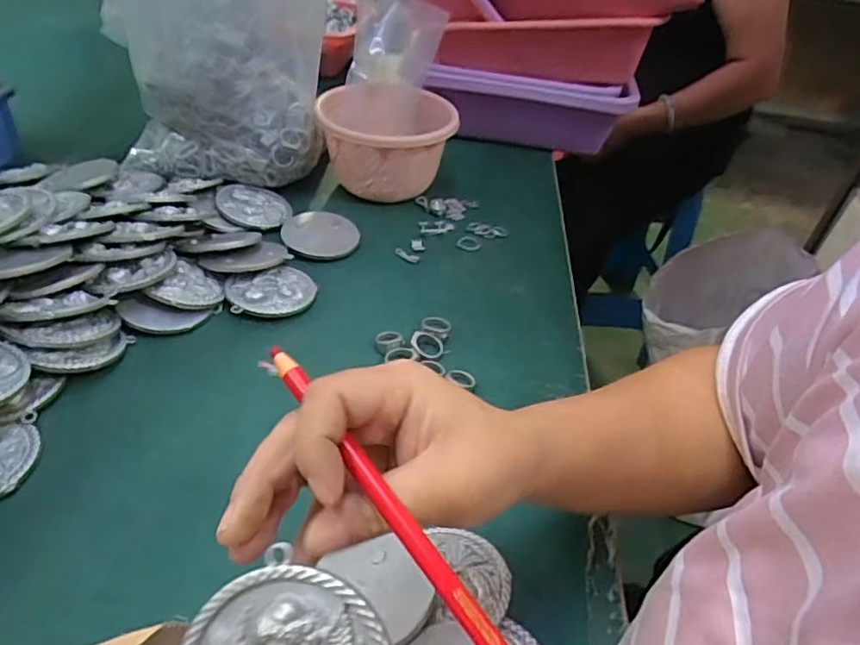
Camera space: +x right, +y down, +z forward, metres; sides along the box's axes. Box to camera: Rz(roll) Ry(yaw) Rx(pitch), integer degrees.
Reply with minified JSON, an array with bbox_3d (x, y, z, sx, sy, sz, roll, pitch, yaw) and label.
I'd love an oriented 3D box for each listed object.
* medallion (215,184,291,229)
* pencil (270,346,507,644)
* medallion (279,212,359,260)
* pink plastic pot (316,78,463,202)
[{"bbox_3d":[-0.177,-0.116,0.596,0.073,0.007,0.067,10,42,-24],"label":"medallion"},{"bbox_3d":[-0.013,0.070,0.217,0.008,0.006,0.165,-27,64,-33],"label":"pencil"},{"bbox_3d":[-0.108,-0.085,0.578,0.073,0.007,0.066,5,48,-7],"label":"medallion"},{"bbox_3d":[-0.047,-0.190,0.638,0.135,0.098,0.136,4,41,-4],"label":"pink plastic pot"}]

